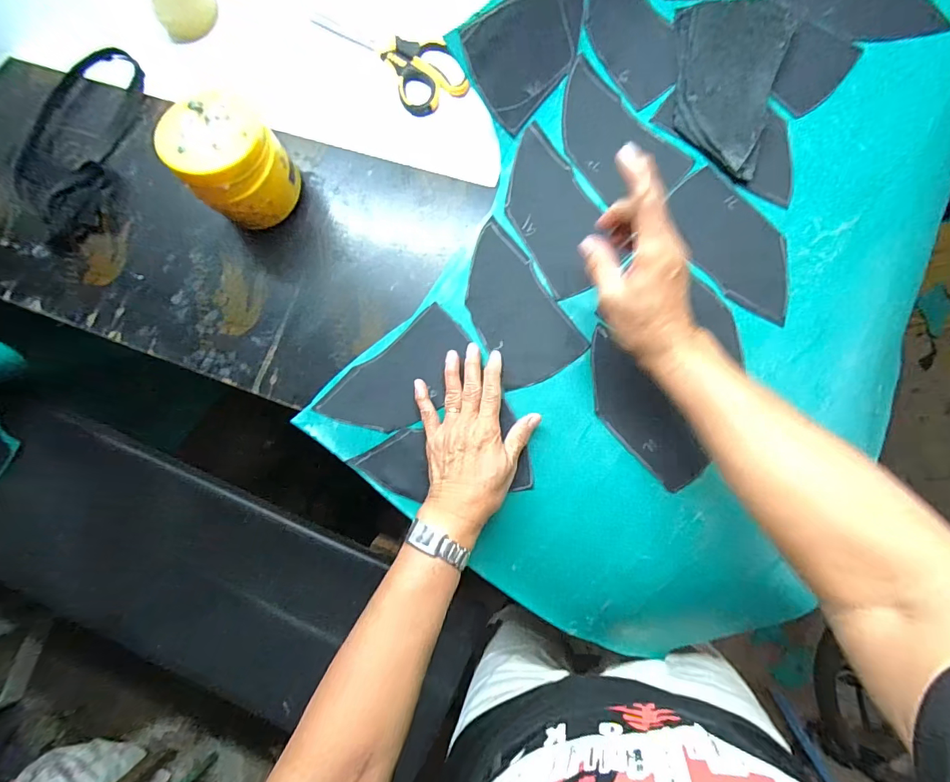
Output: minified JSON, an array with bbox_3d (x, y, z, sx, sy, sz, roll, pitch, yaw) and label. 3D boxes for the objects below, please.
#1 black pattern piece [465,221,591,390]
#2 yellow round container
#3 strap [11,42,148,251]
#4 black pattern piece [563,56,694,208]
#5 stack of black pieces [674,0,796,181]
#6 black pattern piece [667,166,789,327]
[{"bbox_3d":[0.036,-0.085,0.455,0.087,0.006,0.158,-35,84,-1],"label":"black pattern piece"},{"bbox_3d":[-0.226,-0.220,0.423,0.084,0.110,0.093,-35,84,-1],"label":"yellow round container"},{"bbox_3d":[-0.421,-0.264,0.464,0.089,0.033,0.223,15,86,4],"label":"strap"},{"bbox_3d":[0.139,-0.260,0.461,0.087,0.012,0.159,-44,84,-1],"label":"black pattern piece"},{"bbox_3d":[0.254,-0.323,0.450,0.108,0.016,0.191,17,86,4],"label":"stack of black pieces"},{"bbox_3d":[0.265,-0.147,0.446,0.077,0.006,0.162,-40,83,6],"label":"black pattern piece"}]

